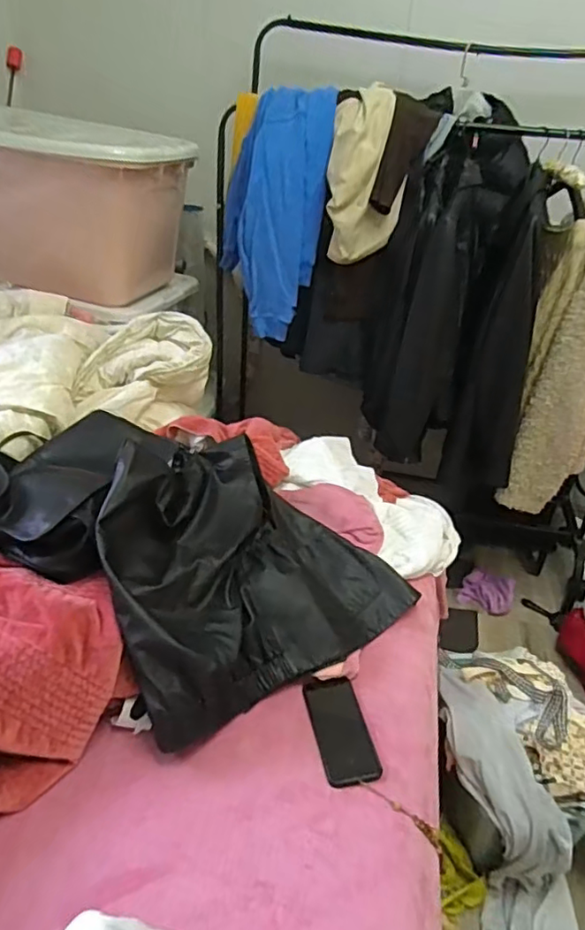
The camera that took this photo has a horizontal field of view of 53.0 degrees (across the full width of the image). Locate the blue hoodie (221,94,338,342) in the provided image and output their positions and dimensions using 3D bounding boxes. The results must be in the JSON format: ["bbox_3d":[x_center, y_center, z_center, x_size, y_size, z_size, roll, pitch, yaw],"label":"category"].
[{"bbox_3d":[-0.045,-0.608,1.440,0.247,0.515,0.165,2,31,-5],"label":"blue hoodie"}]

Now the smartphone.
[{"bbox_3d":[0.071,0.389,0.863,0.077,0.011,0.158,-8,39,-11],"label":"smartphone"}]

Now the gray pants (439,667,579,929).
[{"bbox_3d":[0.400,0.650,1.062,0.178,0.524,0.159,-9,-11,-23],"label":"gray pants"}]

